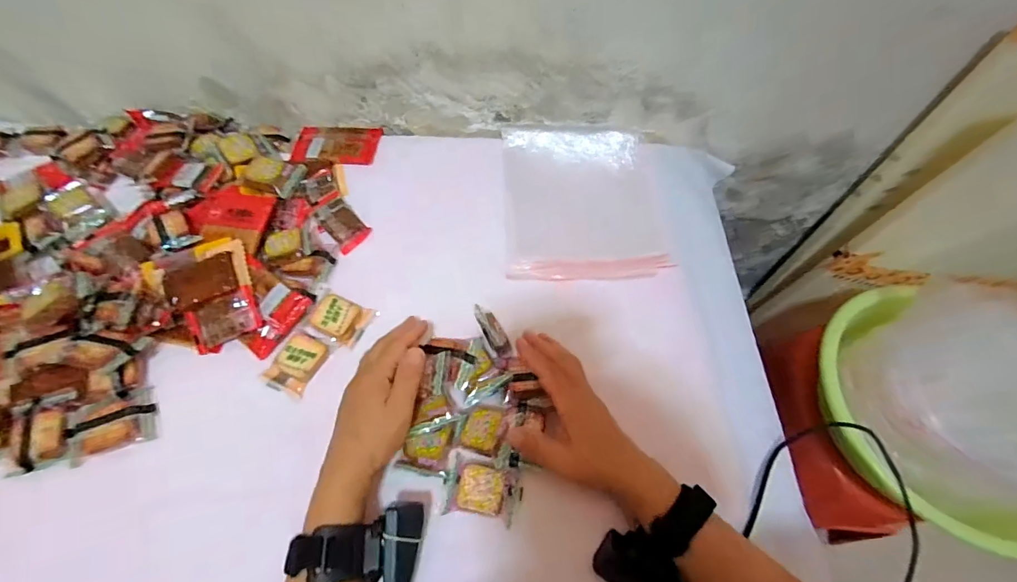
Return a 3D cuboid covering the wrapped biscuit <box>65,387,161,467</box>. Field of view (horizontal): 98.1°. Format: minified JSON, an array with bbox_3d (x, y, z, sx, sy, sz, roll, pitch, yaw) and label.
[{"bbox_3d":[-0.354,0.118,0.395,0.064,0.010,0.049,-21,63,-13],"label":"wrapped biscuit"}]

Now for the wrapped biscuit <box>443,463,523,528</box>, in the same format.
[{"bbox_3d":[-0.021,0.172,0.382,0.062,0.015,0.044,13,61,5],"label":"wrapped biscuit"}]

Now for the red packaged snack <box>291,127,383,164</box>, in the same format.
[{"bbox_3d":[-0.230,-0.199,0.592,0.108,0.011,0.074,-2,61,-3],"label":"red packaged snack"}]

